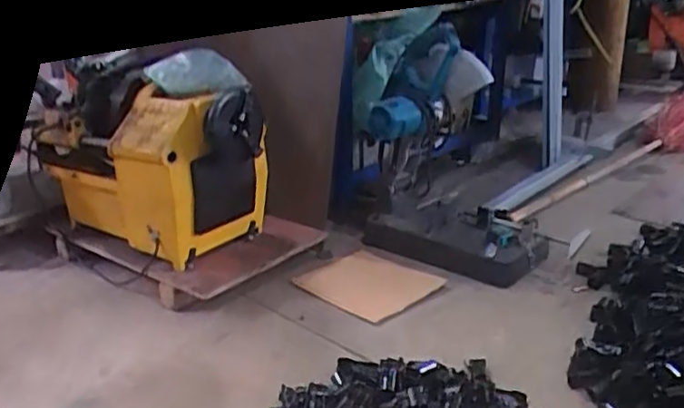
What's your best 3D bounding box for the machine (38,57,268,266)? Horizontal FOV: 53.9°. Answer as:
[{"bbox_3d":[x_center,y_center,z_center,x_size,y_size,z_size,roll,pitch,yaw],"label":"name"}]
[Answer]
[{"bbox_3d":[-0.460,-0.128,1.665,0.564,0.413,0.276,13,25,31],"label":"machine"}]

